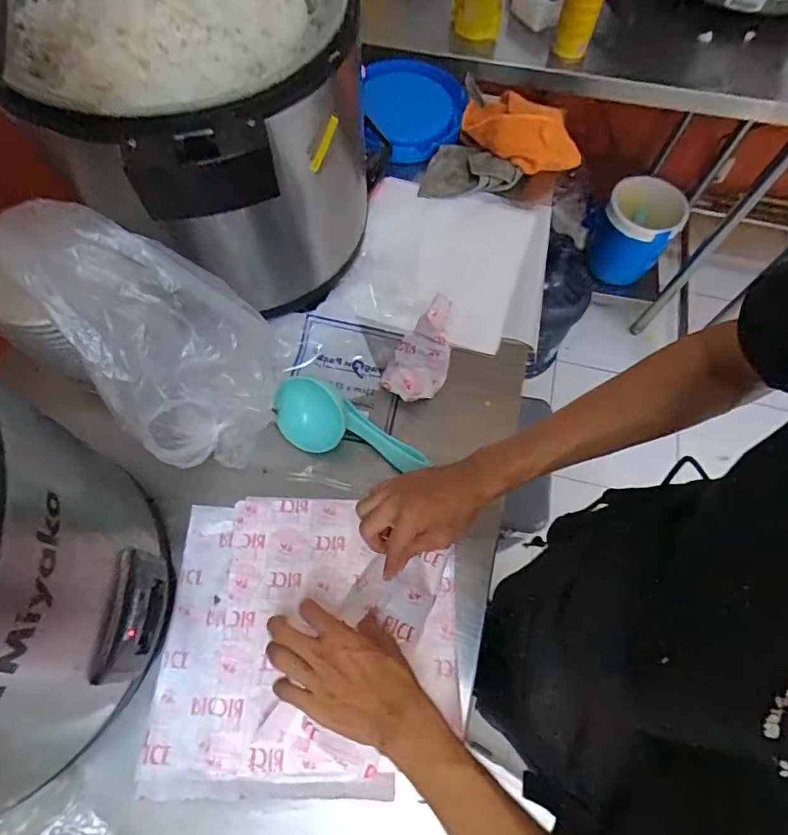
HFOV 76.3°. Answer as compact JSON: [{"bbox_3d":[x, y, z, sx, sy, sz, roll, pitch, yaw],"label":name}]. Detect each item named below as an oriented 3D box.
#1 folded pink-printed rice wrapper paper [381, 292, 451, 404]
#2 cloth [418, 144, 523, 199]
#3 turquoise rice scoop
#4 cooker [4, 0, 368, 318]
[{"bbox_3d":[0.034,-0.078,0.634,0.071,0.103,0.111,23,67,8],"label":"folded pink-printed rice wrapper paper"},{"bbox_3d":[0.118,-0.399,0.812,0.157,0.041,0.086,-7,67,-6],"label":"cloth"},{"bbox_3d":[-0.056,0.016,0.624,0.195,0.040,0.079,23,67,8],"label":"turquoise rice scoop"},{"bbox_3d":[-0.208,-0.338,0.583,0.316,0.318,0.335,1,66,-2],"label":"cooker"}]

